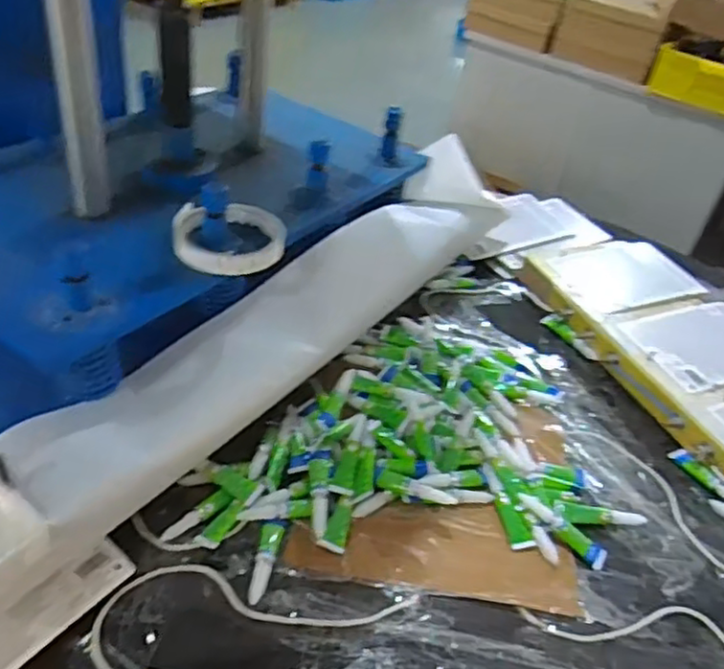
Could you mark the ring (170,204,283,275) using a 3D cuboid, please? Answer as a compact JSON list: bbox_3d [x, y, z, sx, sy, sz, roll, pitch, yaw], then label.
[{"bbox_3d":[-0.114,-0.086,0.582,0.090,0.031,0.090,6,39,-5],"label":"ring"}]

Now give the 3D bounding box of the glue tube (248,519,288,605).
[{"bbox_3d":[-0.071,0.169,0.512,0.017,0.010,0.073,9,39,-1],"label":"glue tube"}]

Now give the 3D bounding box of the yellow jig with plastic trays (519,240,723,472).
[{"bbox_3d":[0.373,0.024,0.752,0.207,0.049,0.433,-9,43,-22],"label":"yellow jig with plastic trays"}]

